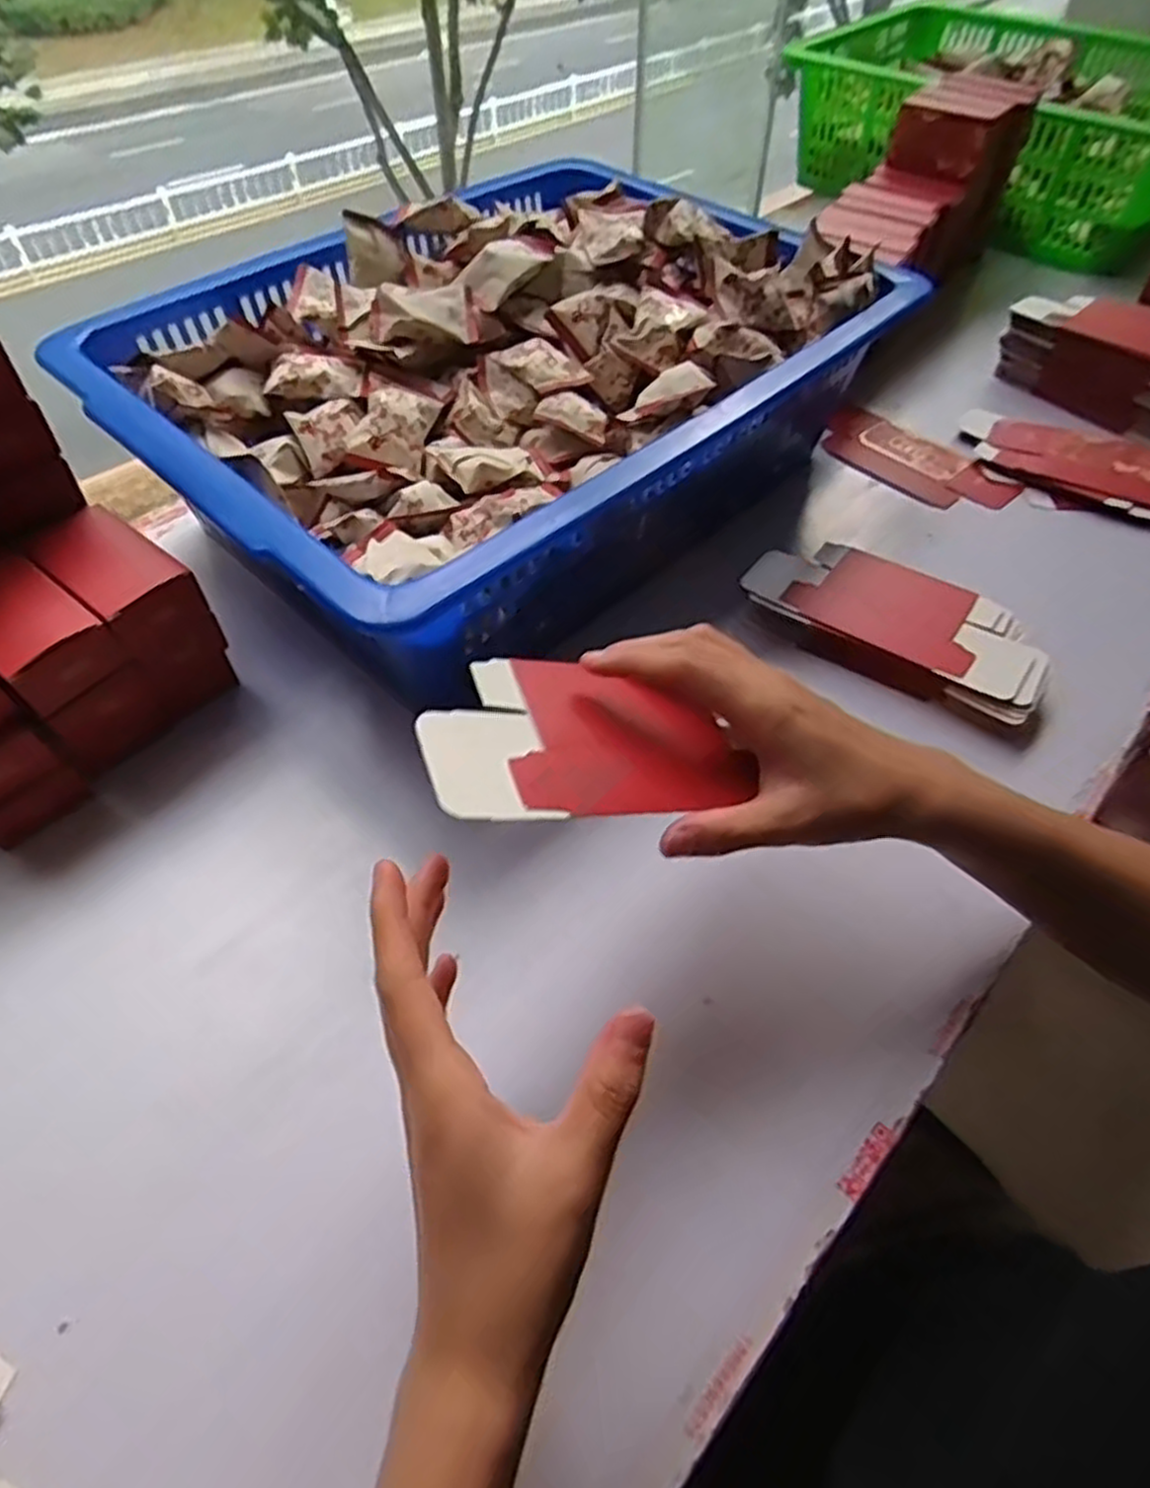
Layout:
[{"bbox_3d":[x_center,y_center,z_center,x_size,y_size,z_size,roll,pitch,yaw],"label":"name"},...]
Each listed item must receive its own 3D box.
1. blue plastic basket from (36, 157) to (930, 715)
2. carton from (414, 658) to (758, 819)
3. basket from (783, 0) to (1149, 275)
[{"bbox_3d":[-0.041,-0.254,0.535,0.487,0.115,0.363,-37,61,-25],"label":"blue plastic basket"},{"bbox_3d":[0.006,-0.004,0.297,0.137,0.005,0.075,1,50,-29],"label":"carton"},{"bbox_3d":[0.492,-0.707,0.873,0.300,0.149,0.454,-36,61,-24],"label":"basket"}]

